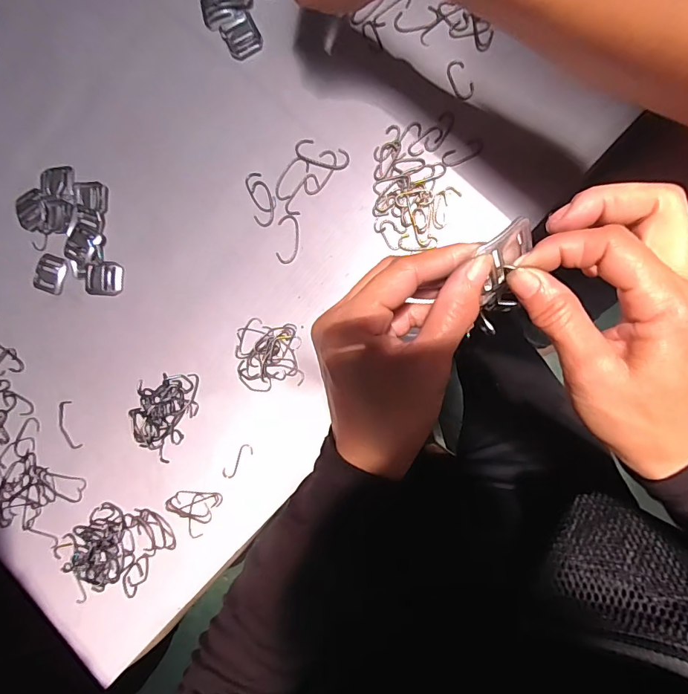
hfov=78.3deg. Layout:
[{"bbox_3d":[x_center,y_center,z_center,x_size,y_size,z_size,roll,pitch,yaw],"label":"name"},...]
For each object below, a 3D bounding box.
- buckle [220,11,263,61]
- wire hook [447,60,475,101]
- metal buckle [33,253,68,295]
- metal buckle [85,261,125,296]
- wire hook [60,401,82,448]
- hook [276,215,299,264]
[{"bbox_3d":[-0.088,-0.269,0.367,0.031,0.004,0.035,-25,86,8],"label":"buckle"},{"bbox_3d":[0.093,-0.214,0.339,0.016,0.004,0.032,-24,86,8],"label":"wire hook"},{"bbox_3d":[-0.276,-0.069,0.399,0.029,0.007,0.034,17,92,9],"label":"metal buckle"},{"bbox_3d":[-0.219,-0.063,0.387,0.035,0.005,0.031,6,90,9],"label":"metal buckle"},{"bbox_3d":[-0.259,0.074,0.396,0.018,0.004,0.045,-20,86,9],"label":"wire hook"},{"bbox_3d":[-0.048,-0.092,0.362,0.019,0.004,0.042,4,90,9],"label":"hook"}]

